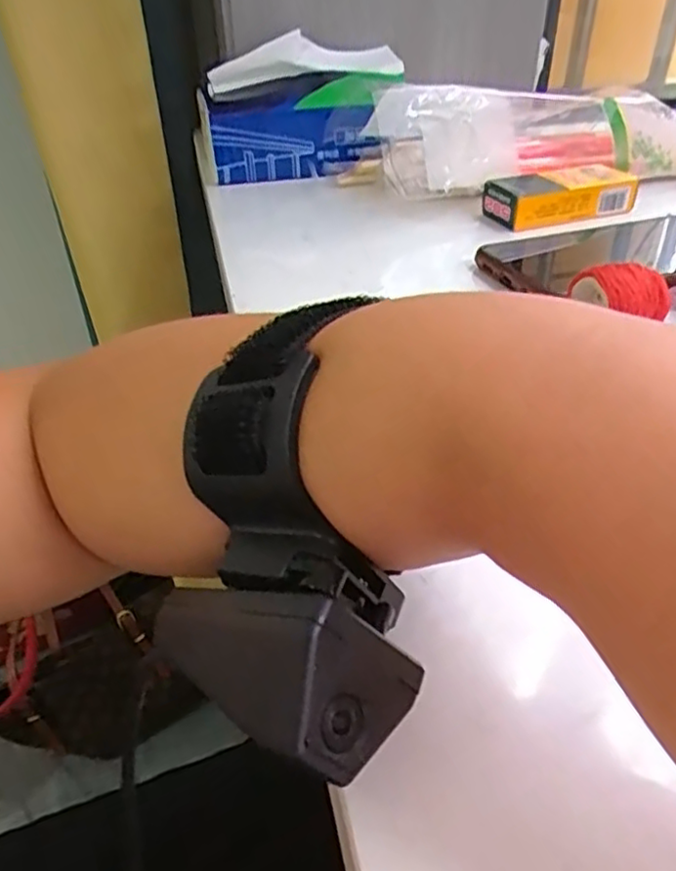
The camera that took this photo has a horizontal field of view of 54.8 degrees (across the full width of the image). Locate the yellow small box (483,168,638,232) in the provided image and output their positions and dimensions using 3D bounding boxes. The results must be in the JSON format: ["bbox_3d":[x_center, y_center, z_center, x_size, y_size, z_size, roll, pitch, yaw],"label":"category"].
[{"bbox_3d":[0.150,-0.162,0.440,0.097,0.027,0.041,-14,39,-16],"label":"yellow small box"}]

